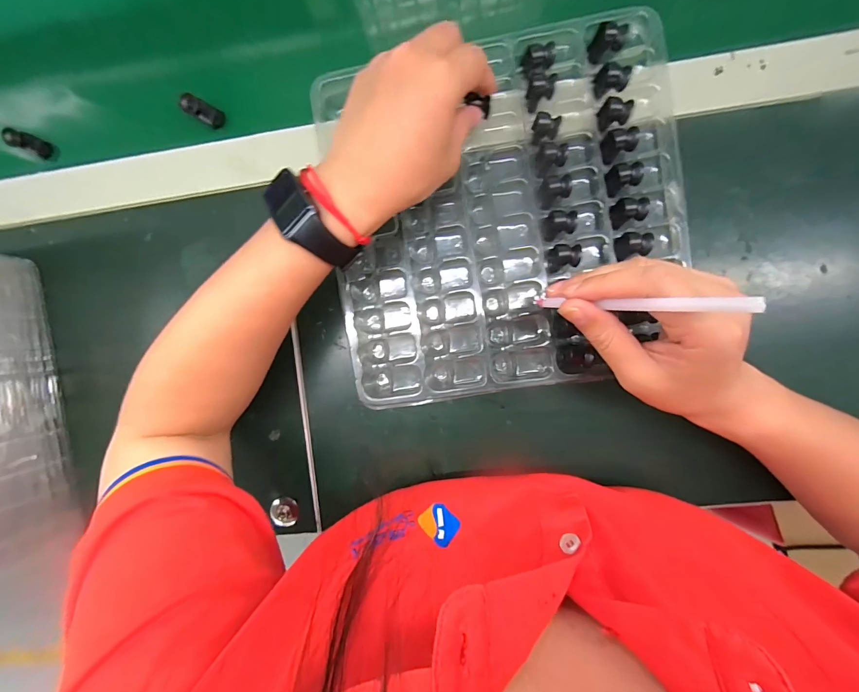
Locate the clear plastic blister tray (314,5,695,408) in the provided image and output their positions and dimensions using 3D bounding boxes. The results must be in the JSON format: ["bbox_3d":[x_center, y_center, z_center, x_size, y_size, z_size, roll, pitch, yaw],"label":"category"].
[{"bbox_3d":[0.053,-0.096,0.284,0.251,0.033,0.255,-9,91,5],"label":"clear plastic blister tray"}]

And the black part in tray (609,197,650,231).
[{"bbox_3d":[0.142,-0.096,0.266,0.020,0.016,0.018,-6,91,6],"label":"black part in tray"}]

